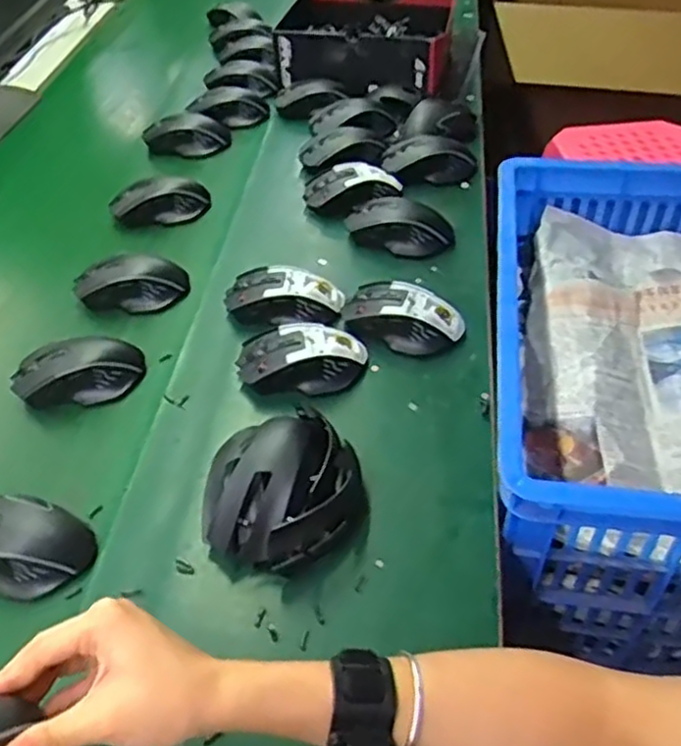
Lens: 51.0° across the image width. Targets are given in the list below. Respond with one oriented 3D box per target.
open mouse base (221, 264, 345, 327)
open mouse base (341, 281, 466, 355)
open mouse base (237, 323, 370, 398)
[{"bbox_3d":[-0.057,-0.079,0.716,0.116,0.039,0.057,2,47,6],"label":"open mouse base"},{"bbox_3d":[0.060,-0.054,0.691,0.113,0.039,0.063,17,50,19],"label":"open mouse base"},{"bbox_3d":[-0.035,-0.011,0.656,0.117,0.037,0.066,-2,46,1],"label":"open mouse base"}]

